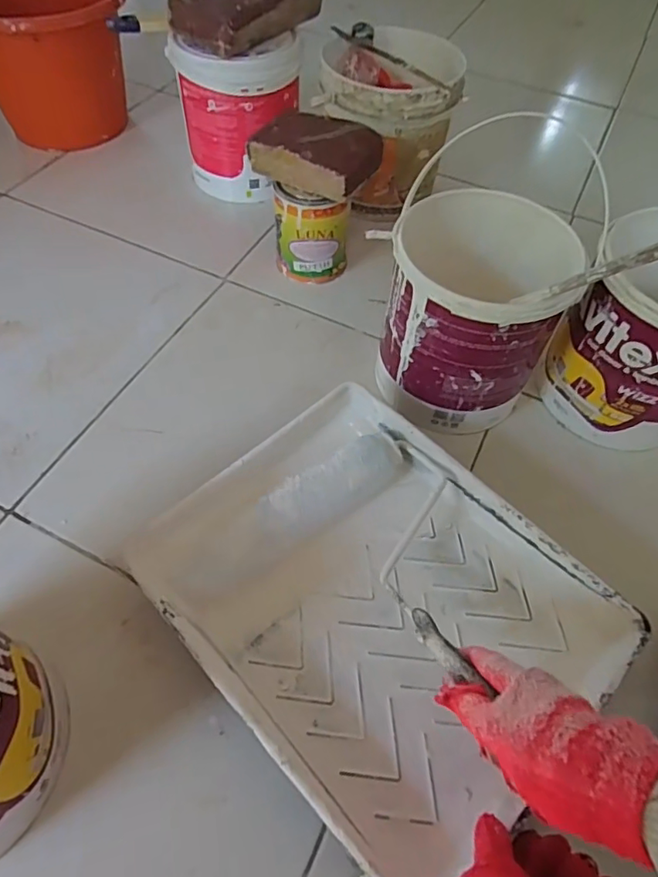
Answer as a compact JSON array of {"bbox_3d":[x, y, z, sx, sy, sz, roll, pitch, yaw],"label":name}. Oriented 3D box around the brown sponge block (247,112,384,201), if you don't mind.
[{"bbox_3d":[-0.016,-0.348,0.659,0.142,0.051,0.096,27,59,14],"label":"brown sponge block"}]

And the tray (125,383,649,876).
[{"bbox_3d":[0.037,0.130,0.467,0.282,0.049,0.349,-38,66,-24],"label":"tray"}]

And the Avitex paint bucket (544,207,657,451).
[{"bbox_3d":[0.347,-0.109,0.591,0.166,0.195,0.179,25,59,13],"label":"Avitex paint bucket"}]

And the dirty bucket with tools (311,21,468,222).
[{"bbox_3d":[0.081,-0.459,0.805,0.185,0.193,0.191,8,57,2],"label":"dirty bucket with tools"}]

